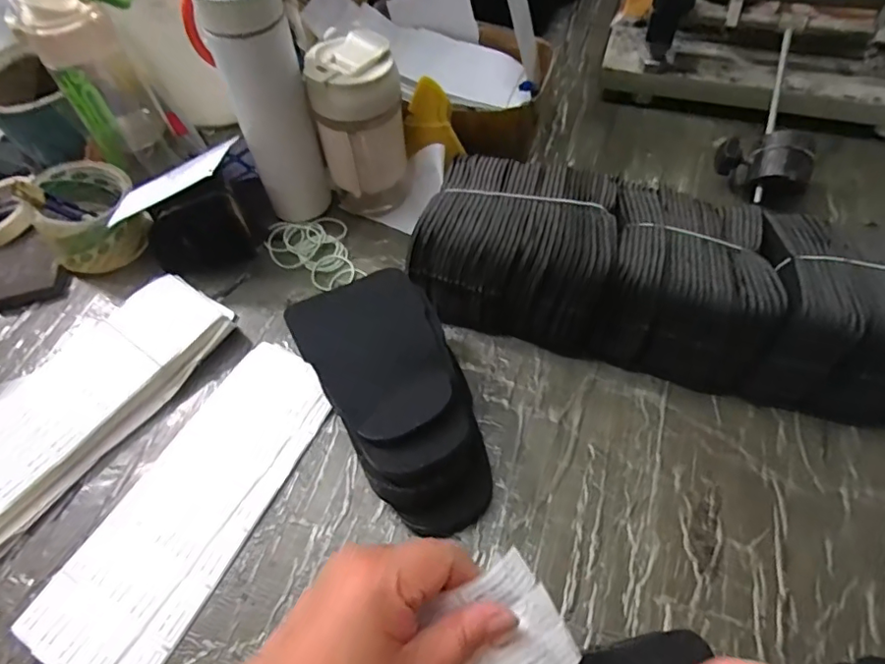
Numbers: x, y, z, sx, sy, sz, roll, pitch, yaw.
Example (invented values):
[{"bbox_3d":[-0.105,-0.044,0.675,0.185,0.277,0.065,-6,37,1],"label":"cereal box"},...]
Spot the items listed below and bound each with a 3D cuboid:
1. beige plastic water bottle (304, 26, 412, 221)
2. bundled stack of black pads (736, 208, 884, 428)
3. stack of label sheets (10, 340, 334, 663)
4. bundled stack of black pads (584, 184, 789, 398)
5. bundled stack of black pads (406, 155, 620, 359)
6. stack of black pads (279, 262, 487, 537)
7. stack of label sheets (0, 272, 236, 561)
[{"bbox_3d":[-0.076,-0.193,0.531,0.080,0.160,0.075,-1,58,2],"label":"beige plastic water bottle"},{"bbox_3d":[0.305,-0.019,0.428,0.118,0.105,0.147,6,58,7],"label":"bundled stack of black pads"},{"bbox_3d":[-0.187,0.125,0.422,0.103,0.017,0.263,22,62,16],"label":"stack of label sheets"},{"bbox_3d":[0.197,-0.044,0.453,0.126,0.097,0.139,14,60,11],"label":"bundled stack of black pads"},{"bbox_3d":[0.067,-0.078,0.482,0.151,0.106,0.134,15,60,12],"label":"bundled stack of black pads"},{"bbox_3d":[-0.031,0.051,0.423,0.096,0.079,0.193,-28,61,-14],"label":"stack of black pads"},{"bbox_3d":[-0.309,0.051,0.460,0.120,0.019,0.258,29,64,20],"label":"stack of label sheets"}]

